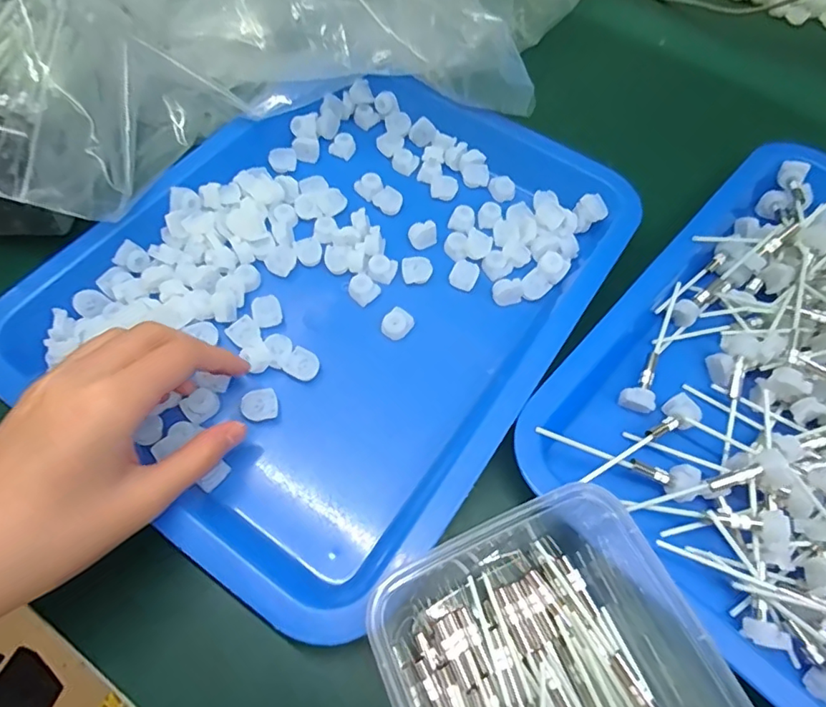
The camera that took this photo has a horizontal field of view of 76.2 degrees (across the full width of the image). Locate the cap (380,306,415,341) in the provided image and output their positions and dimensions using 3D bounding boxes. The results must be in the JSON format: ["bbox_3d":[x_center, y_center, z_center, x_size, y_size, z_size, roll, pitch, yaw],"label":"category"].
[{"bbox_3d":[-0.010,-0.018,0.318,0.015,0.008,0.018,42,68,17],"label":"cap"}]

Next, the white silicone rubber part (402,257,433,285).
[{"bbox_3d":[0.002,-0.053,0.334,0.019,0.006,0.017,-6,65,-2],"label":"white silicone rubber part"}]

